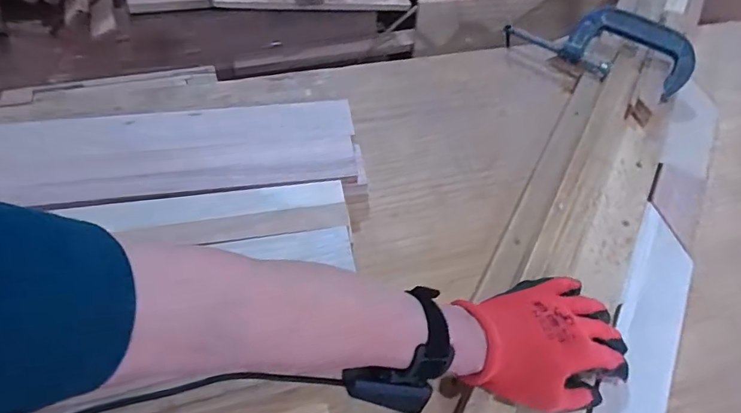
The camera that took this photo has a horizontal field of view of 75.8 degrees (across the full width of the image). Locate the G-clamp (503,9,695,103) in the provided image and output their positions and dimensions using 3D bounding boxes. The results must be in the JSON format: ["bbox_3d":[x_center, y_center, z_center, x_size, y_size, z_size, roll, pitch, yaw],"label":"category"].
[{"bbox_3d":[0.346,-0.251,0.720,0.261,0.034,0.107,26,85,18],"label":"G-clamp"}]

